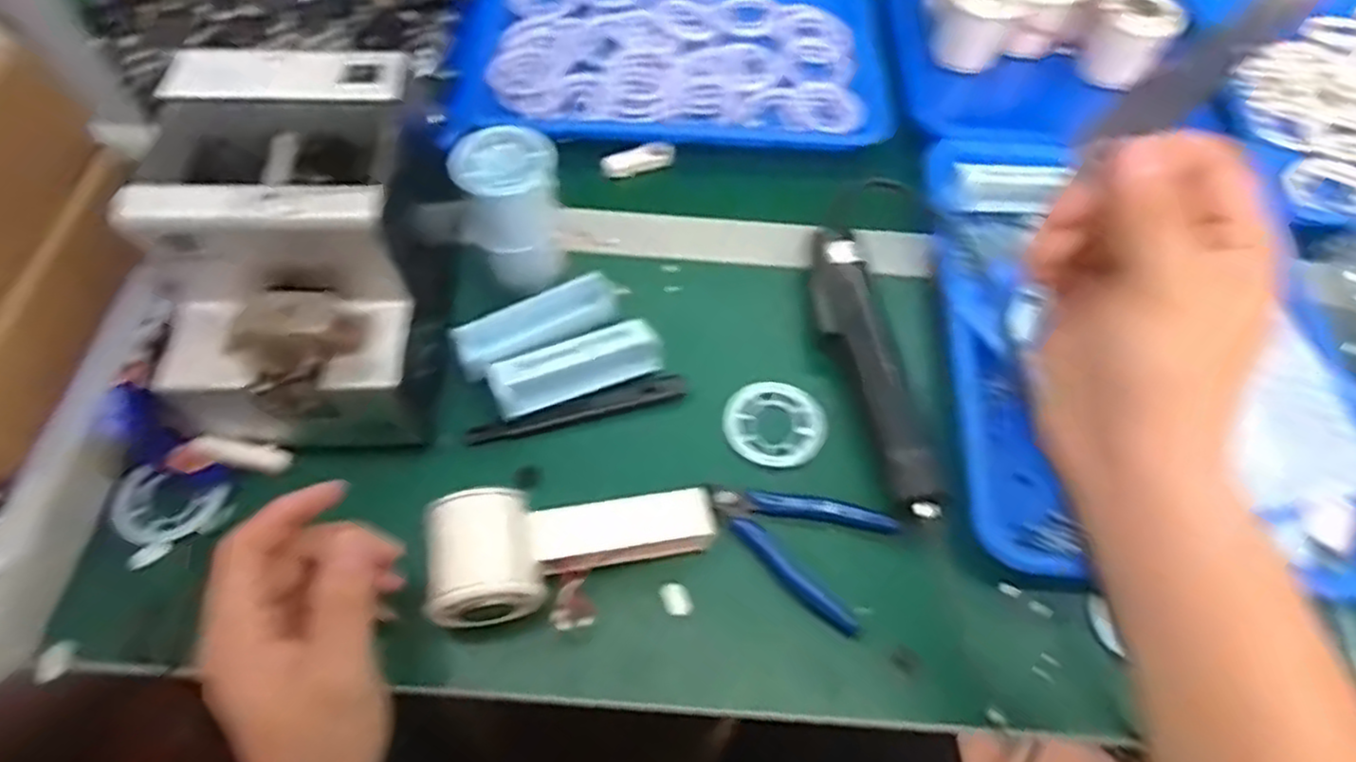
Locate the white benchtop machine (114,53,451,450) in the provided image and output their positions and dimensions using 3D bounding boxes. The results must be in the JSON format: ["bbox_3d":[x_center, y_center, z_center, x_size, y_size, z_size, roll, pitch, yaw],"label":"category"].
[{"bbox_3d":[-0.211,-0.073,0.436,0.130,0.141,0.181,0,61,-2],"label":"white benchtop machine"}]

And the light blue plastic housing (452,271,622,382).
[{"bbox_3d":[-0.090,-0.039,0.486,0.110,0.023,0.034,-29,65,-16],"label":"light blue plastic housing"}]

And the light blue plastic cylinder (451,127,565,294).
[{"bbox_3d":[-0.106,-0.111,0.488,0.058,0.092,0.050,-13,62,-8],"label":"light blue plastic cylinder"}]

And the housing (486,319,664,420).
[{"bbox_3d":[-0.063,-0.010,0.476,0.108,0.018,0.033,-19,63,-12],"label":"housing"}]

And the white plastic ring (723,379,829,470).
[{"bbox_3d":[0.063,0.026,0.482,0.062,0.008,0.062,1,61,-1],"label":"white plastic ring"}]

